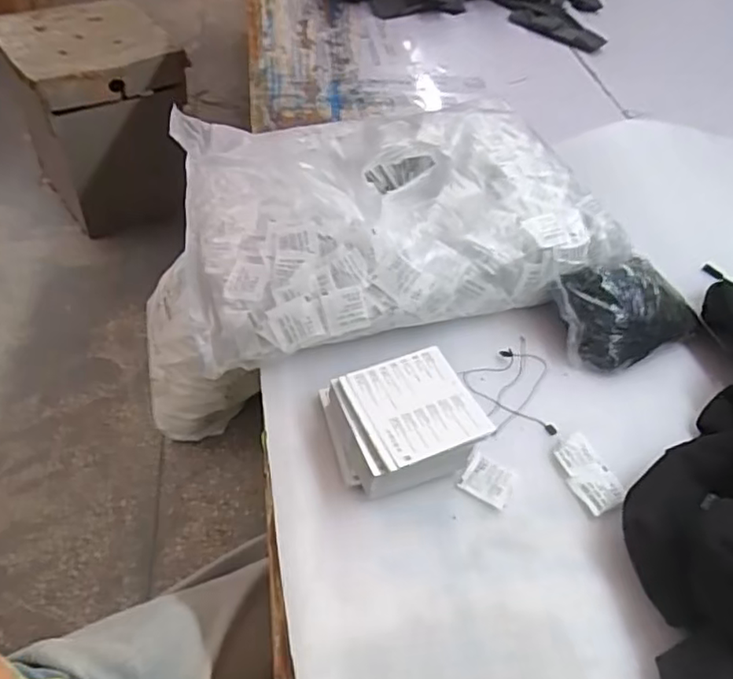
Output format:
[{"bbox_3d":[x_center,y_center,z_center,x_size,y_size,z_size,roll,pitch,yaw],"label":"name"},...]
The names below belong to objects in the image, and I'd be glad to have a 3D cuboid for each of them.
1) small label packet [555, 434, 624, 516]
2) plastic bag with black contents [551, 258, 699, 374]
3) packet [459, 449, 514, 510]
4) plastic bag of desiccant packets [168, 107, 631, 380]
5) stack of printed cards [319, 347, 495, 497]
[{"bbox_3d":[0.193,0.116,0.550,0.039,0.005,0.070,-16,51,-18],"label":"small label packet"},{"bbox_3d":[0.274,-0.032,0.652,0.153,0.068,0.093,-13,50,-15],"label":"plastic bag with black contents"},{"bbox_3d":[0.104,0.119,0.537,0.043,0.011,0.037,22,50,16],"label":"packet"},{"bbox_3d":[0.018,-0.146,0.713,0.442,0.106,0.334,-10,49,-13],"label":"plastic bag of desiccant packets"},{"bbox_3d":[0.029,0.070,0.542,0.112,0.054,0.111,-12,49,-14],"label":"stack of printed cards"}]

